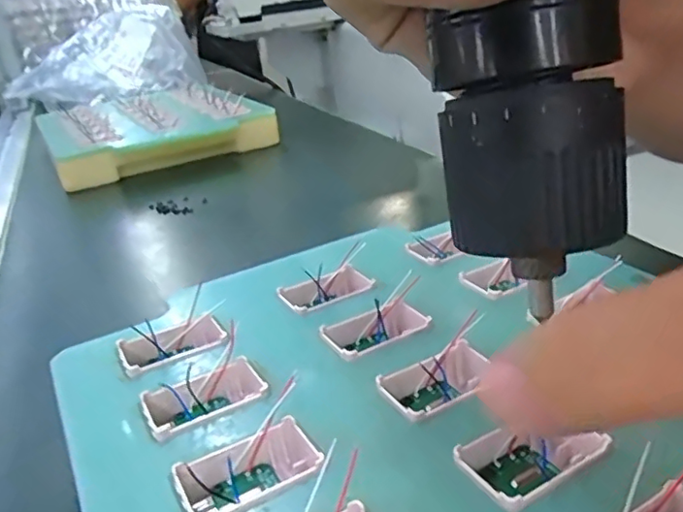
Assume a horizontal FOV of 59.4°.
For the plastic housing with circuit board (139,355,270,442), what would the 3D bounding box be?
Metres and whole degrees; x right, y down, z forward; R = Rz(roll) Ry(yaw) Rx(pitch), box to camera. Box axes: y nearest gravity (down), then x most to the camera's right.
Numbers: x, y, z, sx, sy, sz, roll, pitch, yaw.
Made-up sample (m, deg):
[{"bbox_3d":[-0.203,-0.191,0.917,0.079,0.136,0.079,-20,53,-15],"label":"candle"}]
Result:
[{"bbox_3d":[-0.037,0.040,0.163,0.031,0.011,0.022,-21,30,-24],"label":"plastic housing with circuit board"}]

